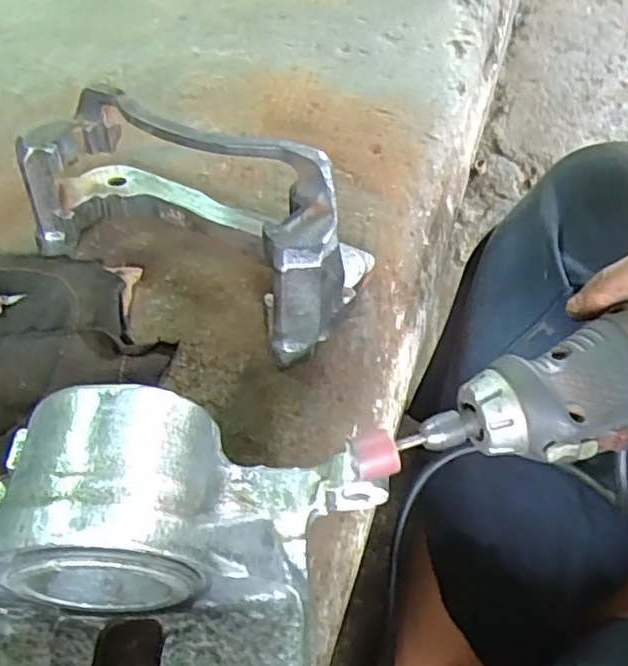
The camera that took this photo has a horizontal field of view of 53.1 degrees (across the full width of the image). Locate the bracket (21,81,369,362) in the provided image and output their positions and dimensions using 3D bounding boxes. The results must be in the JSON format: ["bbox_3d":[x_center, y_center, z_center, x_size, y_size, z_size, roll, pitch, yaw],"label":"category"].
[{"bbox_3d":[-0.061,-0.065,0.316,0.190,0.077,0.082,23,57,22],"label":"bracket"}]

